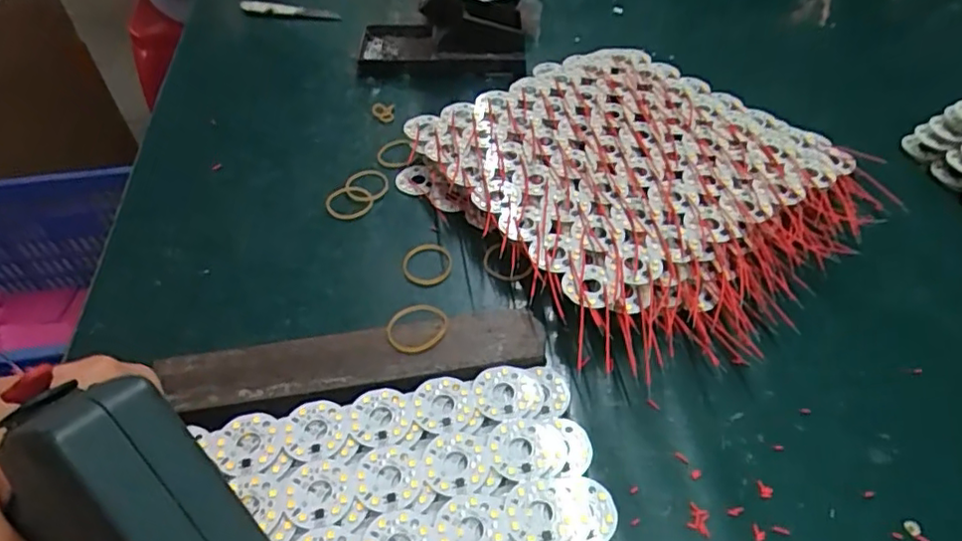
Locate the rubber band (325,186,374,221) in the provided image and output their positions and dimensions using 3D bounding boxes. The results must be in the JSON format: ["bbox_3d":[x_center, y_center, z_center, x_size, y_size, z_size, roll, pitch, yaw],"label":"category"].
[{"bbox_3d":[-0.092,-0.047,0.415,0.033,0.005,0.029,5,46,4],"label":"rubber band"}]

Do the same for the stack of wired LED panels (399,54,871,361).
[{"bbox_3d":[0.109,-0.068,0.419,0.248,0.031,0.255,-30,54,-26],"label":"stack of wired LED panels"}]

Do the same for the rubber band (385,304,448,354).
[{"bbox_3d":[-0.035,0.030,0.324,0.031,0.004,0.035,24,51,20],"label":"rubber band"}]

